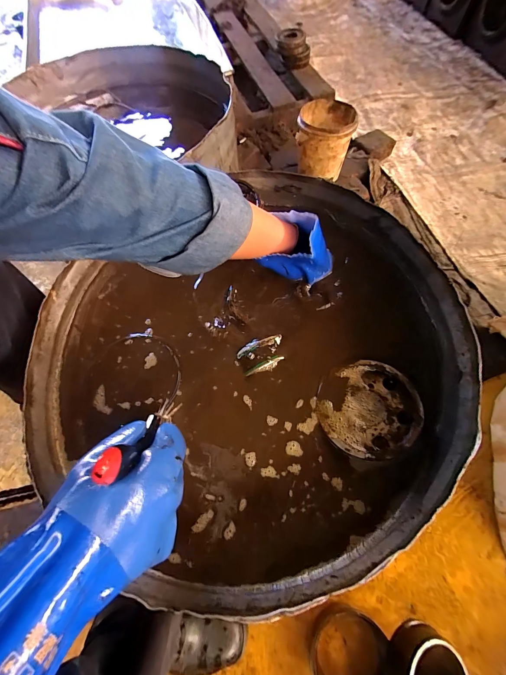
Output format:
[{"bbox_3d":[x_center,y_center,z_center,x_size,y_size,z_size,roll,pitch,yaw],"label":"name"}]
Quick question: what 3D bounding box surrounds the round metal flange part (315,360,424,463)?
[{"bbox_3d":[0.142,0.087,0.351,0.115,0.023,0.116,-1,65,2],"label":"round metal flange part"}]

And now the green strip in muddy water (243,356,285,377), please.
[{"bbox_3d":[0.016,0.040,0.385,0.057,0.005,0.014,-25,67,-9],"label":"green strip in muddy water"}]

